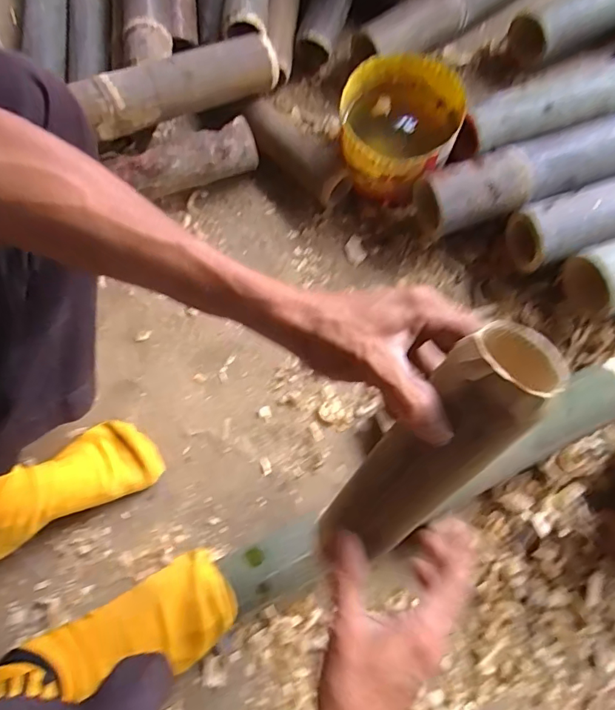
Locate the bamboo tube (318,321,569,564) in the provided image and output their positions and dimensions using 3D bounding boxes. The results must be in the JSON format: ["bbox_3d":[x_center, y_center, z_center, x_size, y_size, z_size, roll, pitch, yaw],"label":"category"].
[{"bbox_3d":[0.074,0.063,0.299,0.057,0.201,0.050,40,44,11],"label":"bamboo tube"}]

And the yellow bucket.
[{"bbox_3d":[0.115,-0.288,0.627,0.143,0.099,0.153,0,75,1],"label":"yellow bucket"}]

